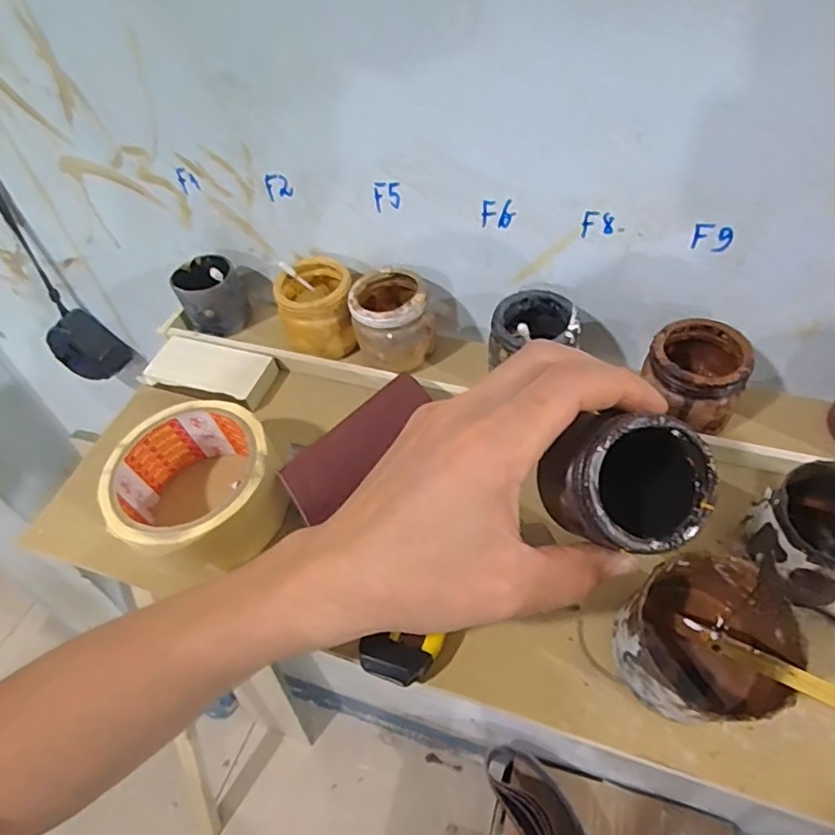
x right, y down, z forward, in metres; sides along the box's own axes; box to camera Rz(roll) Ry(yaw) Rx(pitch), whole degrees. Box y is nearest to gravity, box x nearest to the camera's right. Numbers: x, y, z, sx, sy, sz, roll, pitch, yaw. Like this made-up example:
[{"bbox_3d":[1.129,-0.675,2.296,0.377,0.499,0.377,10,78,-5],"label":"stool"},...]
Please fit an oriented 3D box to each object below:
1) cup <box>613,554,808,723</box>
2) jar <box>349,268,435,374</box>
[{"bbox_3d":[0.135,0.101,0.264,0.076,0.046,0.074,-3,48,3],"label":"cup"},{"bbox_3d":[-0.018,-0.070,0.400,0.056,0.050,0.060,-13,48,-6],"label":"jar"}]

